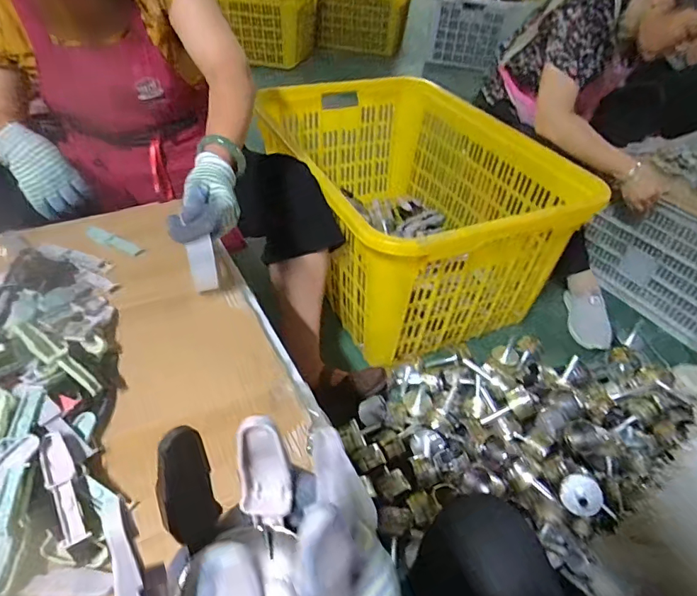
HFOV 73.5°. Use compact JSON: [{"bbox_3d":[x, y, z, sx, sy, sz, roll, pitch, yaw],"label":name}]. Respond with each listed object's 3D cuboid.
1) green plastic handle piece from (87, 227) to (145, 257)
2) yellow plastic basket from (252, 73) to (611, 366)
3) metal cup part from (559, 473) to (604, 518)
[{"bbox_3d":[-0.362,-0.087,0.713,0.113,0.010,0.026,22,44,19],"label":"green plastic handle piece"},{"bbox_3d":[0.137,-0.274,1.272,0.596,0.372,0.828,-13,44,-19],"label":"yellow plastic basket"},{"bbox_3d":[0.374,0.319,0.752,0.054,0.062,0.056,3,41,-2],"label":"metal cup part"}]

